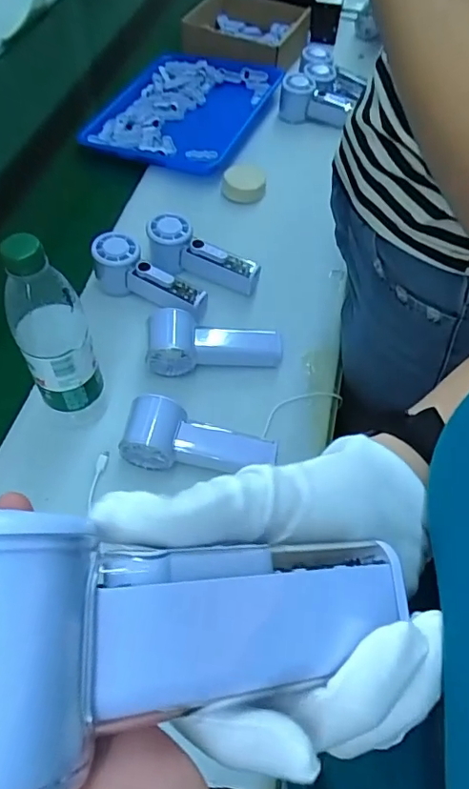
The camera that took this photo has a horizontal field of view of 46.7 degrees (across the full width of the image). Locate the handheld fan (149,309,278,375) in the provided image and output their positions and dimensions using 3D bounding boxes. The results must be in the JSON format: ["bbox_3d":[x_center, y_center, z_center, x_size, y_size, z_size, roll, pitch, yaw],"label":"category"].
[{"bbox_3d":[-0.023,-0.054,0.618,0.153,0.056,0.058,3,54,0],"label":"handheld fan"}]

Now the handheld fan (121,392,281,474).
[{"bbox_3d":[-0.033,0.043,0.541,0.146,0.047,0.055,6,54,2],"label":"handheld fan"}]

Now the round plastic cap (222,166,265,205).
[{"bbox_3d":[0.014,-0.314,0.816,0.063,0.030,0.056,0,54,-3],"label":"round plastic cap"}]

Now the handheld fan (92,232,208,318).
[{"bbox_3d":[-0.104,-0.144,0.665,0.148,0.062,0.045,22,56,13],"label":"handheld fan"}]

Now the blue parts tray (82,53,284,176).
[{"bbox_3d":[-0.084,-0.494,0.935,0.257,0.031,0.316,20,56,11],"label":"blue parts tray"}]

